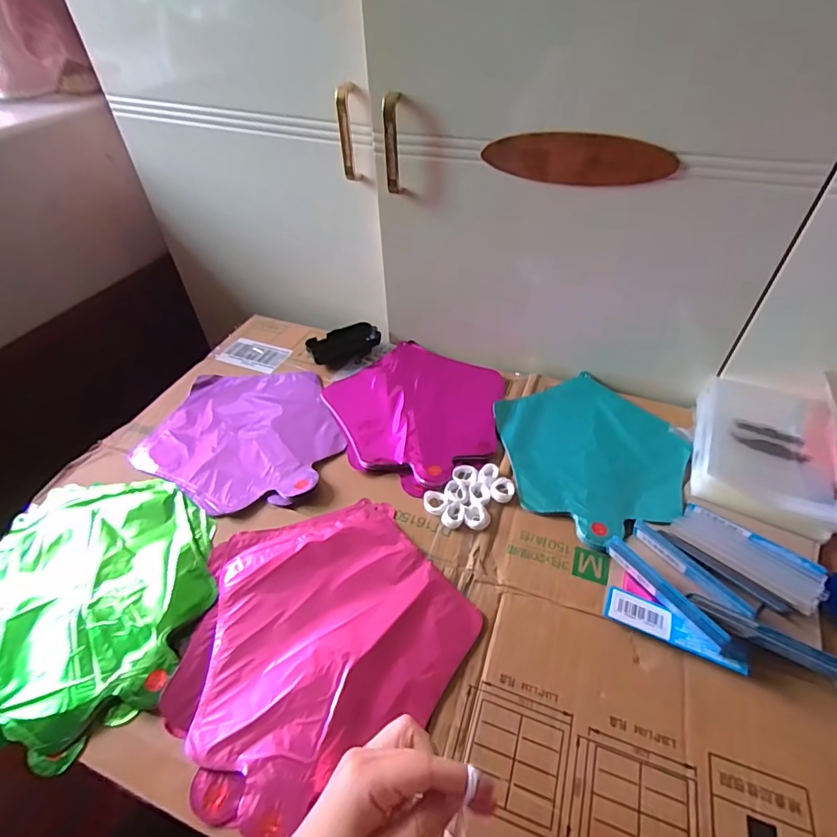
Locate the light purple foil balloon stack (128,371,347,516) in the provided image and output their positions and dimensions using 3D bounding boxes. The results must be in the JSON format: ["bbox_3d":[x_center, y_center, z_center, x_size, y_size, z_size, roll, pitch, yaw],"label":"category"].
[{"bbox_3d":[-0.207,0.012,0.585,0.235,0.014,0.225,16,48,16],"label":"light purple foil balloon stack"}]

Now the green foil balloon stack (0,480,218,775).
[{"bbox_3d":[-0.316,0.165,0.443,0.249,0.026,0.233,9,46,10],"label":"green foil balloon stack"}]

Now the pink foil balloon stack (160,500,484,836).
[{"bbox_3d":[-0.096,0.181,0.417,0.239,0.017,0.226,-30,52,-25],"label":"pink foil balloon stack"}]

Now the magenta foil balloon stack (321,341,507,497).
[{"bbox_3d":[0.000,-0.015,0.615,0.229,0.011,0.231,31,51,28],"label":"magenta foil balloon stack"}]

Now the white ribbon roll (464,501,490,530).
[{"bbox_3d":[0.062,0.103,0.491,0.027,0.007,0.029,10,47,12],"label":"white ribbon roll"}]

